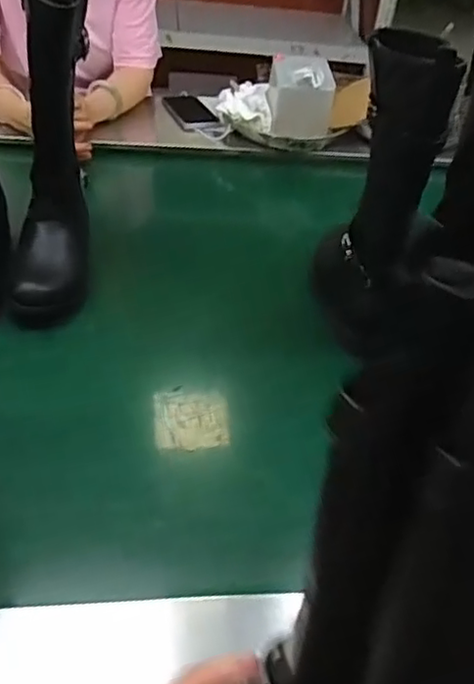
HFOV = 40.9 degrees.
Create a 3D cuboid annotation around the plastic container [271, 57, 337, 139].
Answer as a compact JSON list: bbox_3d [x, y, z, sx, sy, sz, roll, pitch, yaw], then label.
[{"bbox_3d":[0.120,-0.458,1.174,0.115,0.119,0.120,7,40,-1],"label":"plastic container"}]

